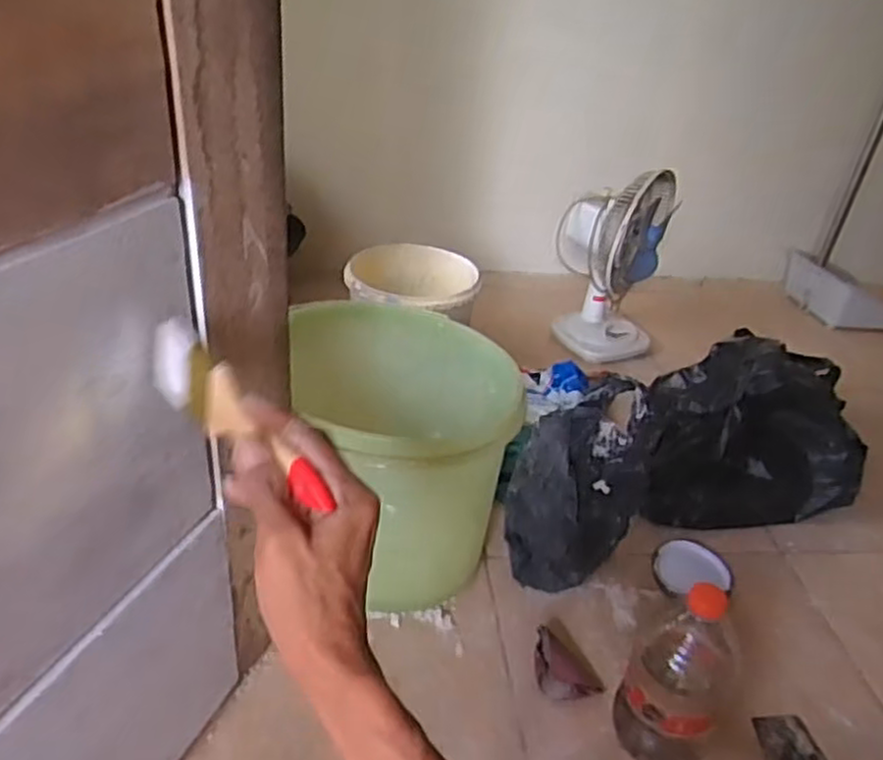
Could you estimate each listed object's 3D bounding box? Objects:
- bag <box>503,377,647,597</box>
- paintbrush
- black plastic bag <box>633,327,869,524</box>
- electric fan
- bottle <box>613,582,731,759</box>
[{"bbox_3d":[0.176,0.129,0.937,0.115,0.189,0.217,30,39,34],"label":"bag"},{"bbox_3d":[-0.121,0.022,0.439,0.178,0.049,0.009,35,27,34],"label":"paintbrush"},{"bbox_3d":[0.426,0.062,1.083,0.286,0.190,0.250,0,32,-9],"label":"black plastic bag"},{"bbox_3d":[0.311,-0.217,1.388,0.199,0.311,0.209,10,32,8],"label":"electric fan"},{"bbox_3d":[0.228,0.265,0.706,0.083,0.199,0.084,25,37,28],"label":"bottle"}]

